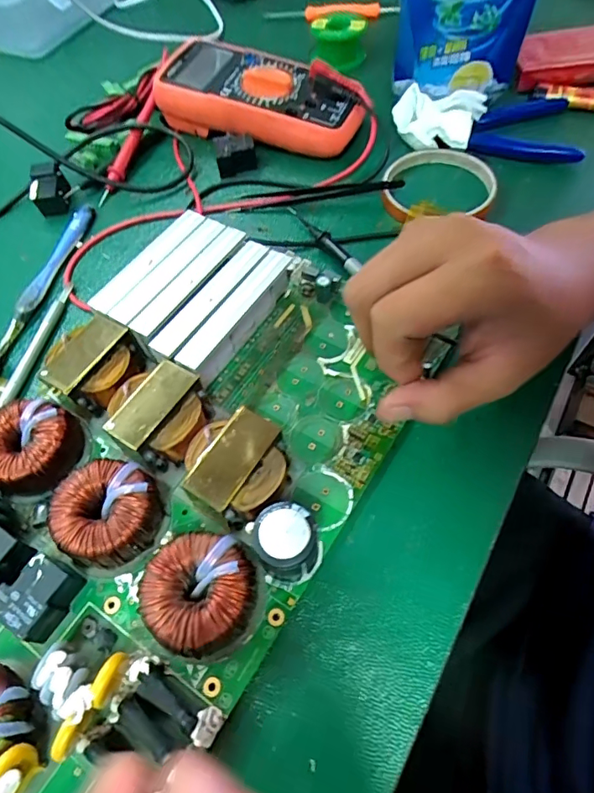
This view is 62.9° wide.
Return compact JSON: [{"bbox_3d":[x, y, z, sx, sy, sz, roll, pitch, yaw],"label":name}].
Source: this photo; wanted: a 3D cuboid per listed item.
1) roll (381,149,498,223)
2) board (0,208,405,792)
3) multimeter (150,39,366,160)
[{"bbox_3d":[0.107,-0.161,0.367,0.082,0.009,0.082,-2,61,3],"label":"roll"},{"bbox_3d":[-0.075,0.037,0.252,0.189,0.035,0.310,27,65,19],"label":"board"},{"bbox_3d":[-0.025,-0.246,0.408,0.169,0.047,0.074,22,65,15],"label":"multimeter"}]

